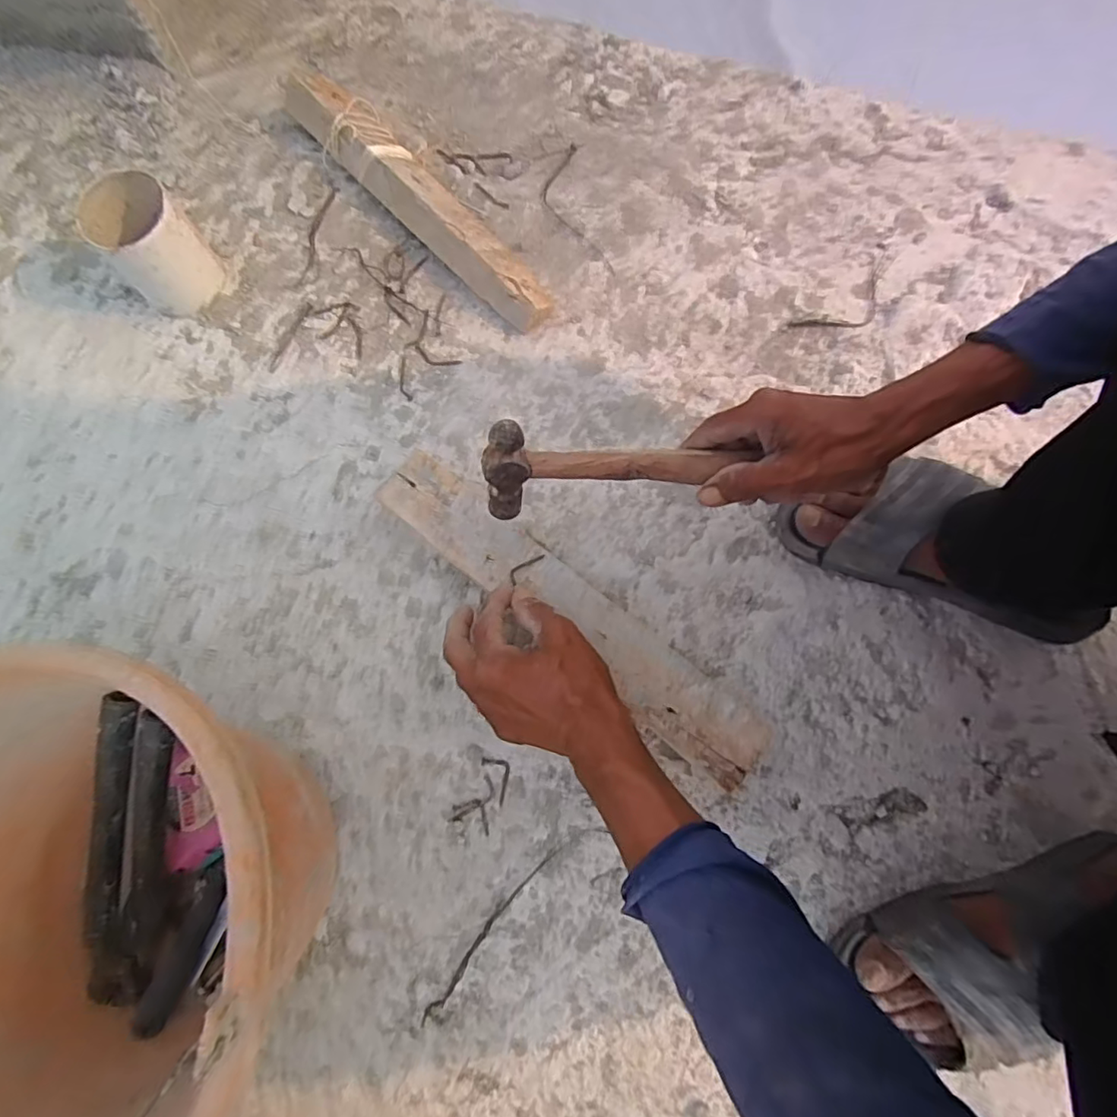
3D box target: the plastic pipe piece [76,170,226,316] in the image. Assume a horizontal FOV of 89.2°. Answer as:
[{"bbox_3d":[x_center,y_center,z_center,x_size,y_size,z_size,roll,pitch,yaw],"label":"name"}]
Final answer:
[{"bbox_3d":[-0.342,-0.265,0.485,0.070,0.079,0.076,0,75,-1],"label":"plastic pipe piece"}]

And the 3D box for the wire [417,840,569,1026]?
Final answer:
[{"bbox_3d":[-0.048,0.270,0.411,0.011,0.004,0.152,39,78,9],"label":"wire"}]

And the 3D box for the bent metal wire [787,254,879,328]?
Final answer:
[{"bbox_3d":[0.275,-0.238,0.529,0.122,0.004,0.047,-37,79,-10],"label":"bent metal wire"}]

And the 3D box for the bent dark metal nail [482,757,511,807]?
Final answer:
[{"bbox_3d":[-0.044,0.169,0.437,0.018,0.006,0.037,-23,77,-7],"label":"bent dark metal nail"}]

